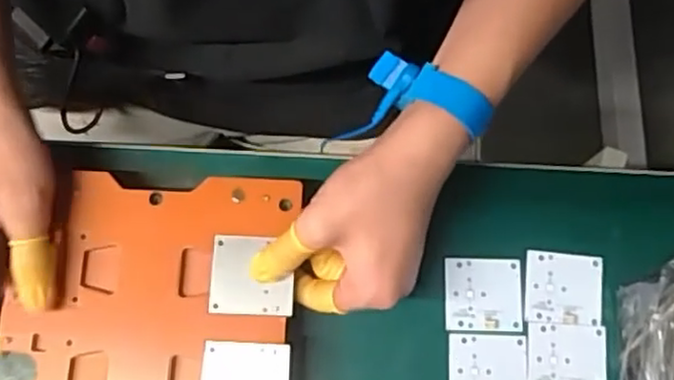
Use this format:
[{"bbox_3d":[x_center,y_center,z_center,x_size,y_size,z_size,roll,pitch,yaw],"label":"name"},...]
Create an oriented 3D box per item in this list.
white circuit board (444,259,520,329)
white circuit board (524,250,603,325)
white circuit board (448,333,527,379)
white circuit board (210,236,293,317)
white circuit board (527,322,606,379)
[{"bbox_3d":[0.091,0.064,0.424,0.047,0.004,0.044,1,77,-1],"label":"white circuit board"},{"bbox_3d":[0.142,0.061,0.425,0.048,0.004,0.044,6,77,0],"label":"white circuit board"},{"bbox_3d":[0.091,0.110,0.414,0.047,0.004,0.045,2,77,-1],"label":"white circuit board"},{"bbox_3d":[-0.049,0.049,0.390,0.047,0.004,0.044,3,74,0],"label":"white circuit board"},{"bbox_3d":[0.140,0.104,0.414,0.047,0.004,0.045,2,77,-1],"label":"white circuit board"}]

